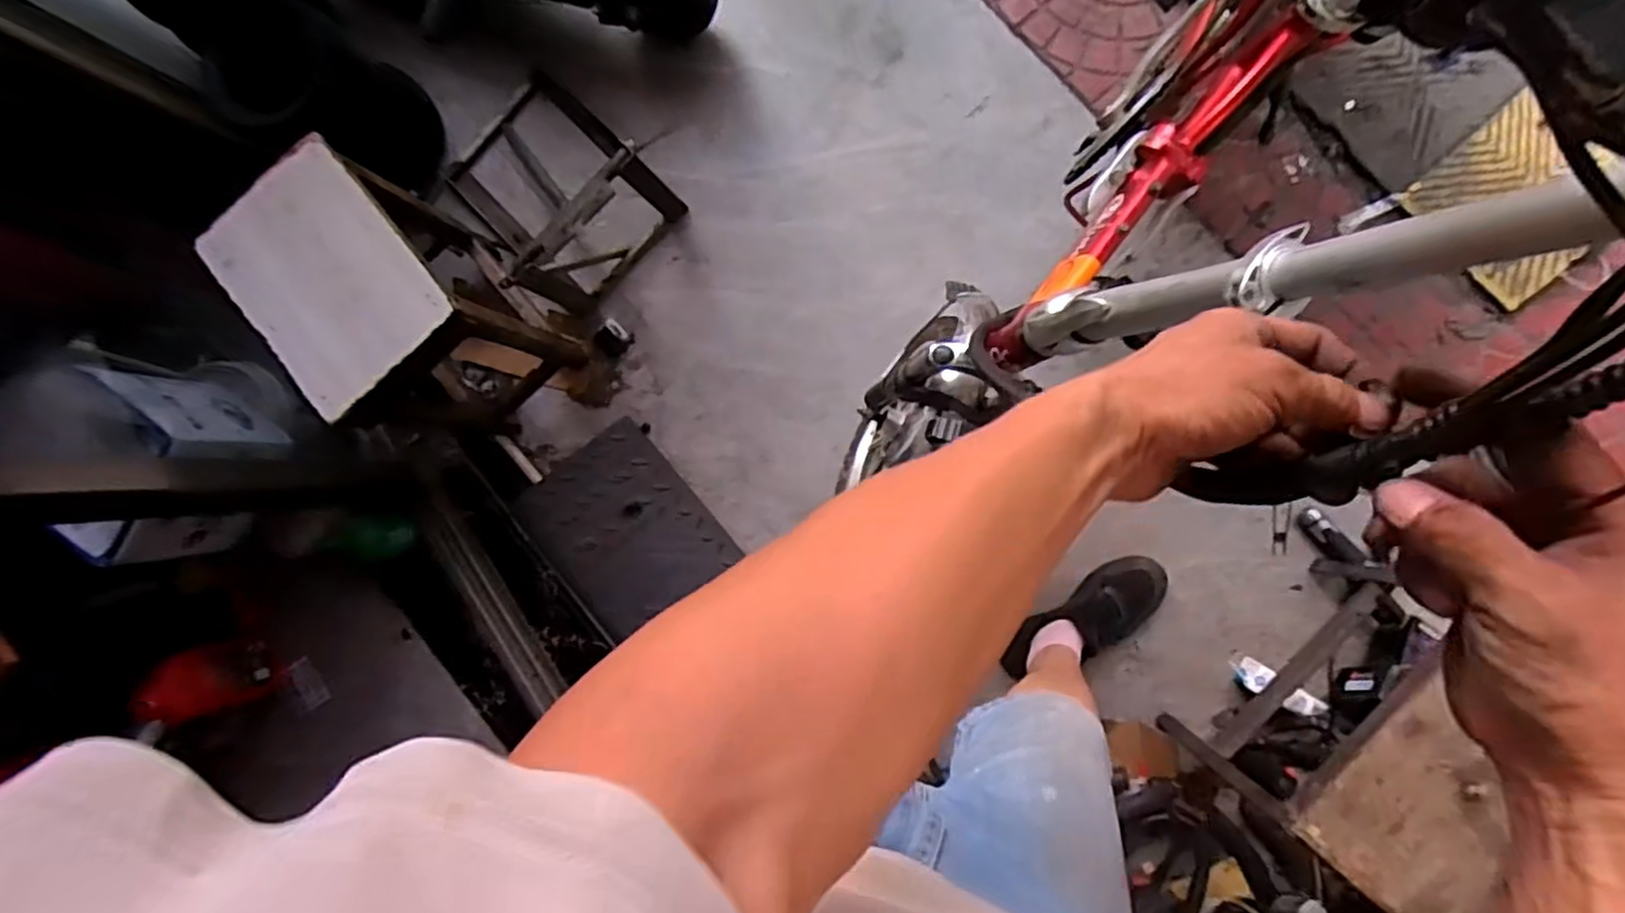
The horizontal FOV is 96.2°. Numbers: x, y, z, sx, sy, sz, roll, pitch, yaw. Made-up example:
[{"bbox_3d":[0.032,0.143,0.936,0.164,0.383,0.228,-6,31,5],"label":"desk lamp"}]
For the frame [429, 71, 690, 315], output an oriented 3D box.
[{"bbox_3d":[-0.470,-0.462,1.204,0.388,0.236,0.301,43,95,7],"label":"frame"}]

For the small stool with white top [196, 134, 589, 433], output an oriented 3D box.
[{"bbox_3d":[-0.607,-0.214,1.116,0.280,0.416,0.317,-36,81,1],"label":"small stool with white top"}]

